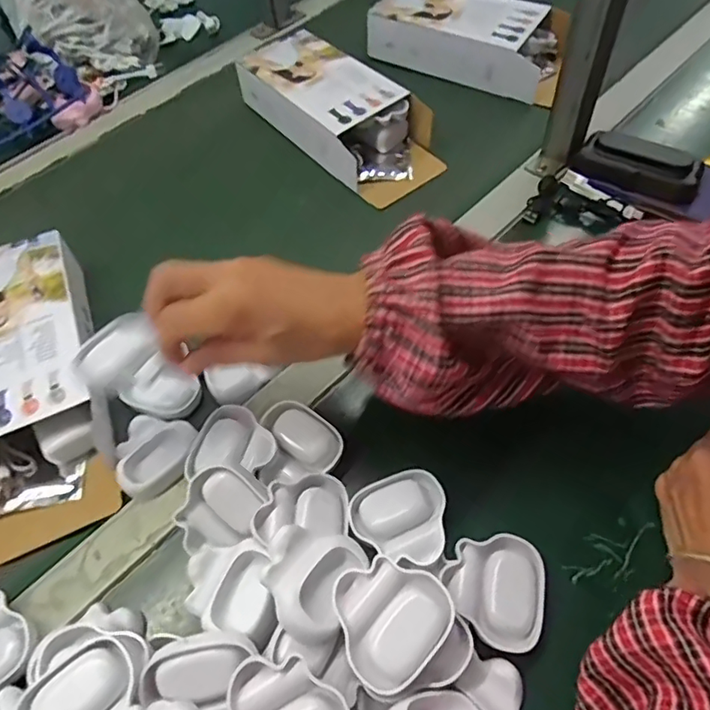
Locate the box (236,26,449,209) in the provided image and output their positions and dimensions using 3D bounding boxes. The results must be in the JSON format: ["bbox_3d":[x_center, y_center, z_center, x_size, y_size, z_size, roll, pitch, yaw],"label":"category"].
[{"bbox_3d":[-0.020,-0.271,0.591,0.112,0.069,0.262,-36,59,-23],"label":"box"}]

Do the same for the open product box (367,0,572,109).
[{"bbox_3d":[0.147,-0.402,0.664,0.244,0.068,0.124,25,57,20],"label":"open product box"}]

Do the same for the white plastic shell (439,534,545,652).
[{"bbox_3d":[0.084,0.141,0.320,0.060,0.019,0.060,5,52,7],"label":"white plastic shell"}]

